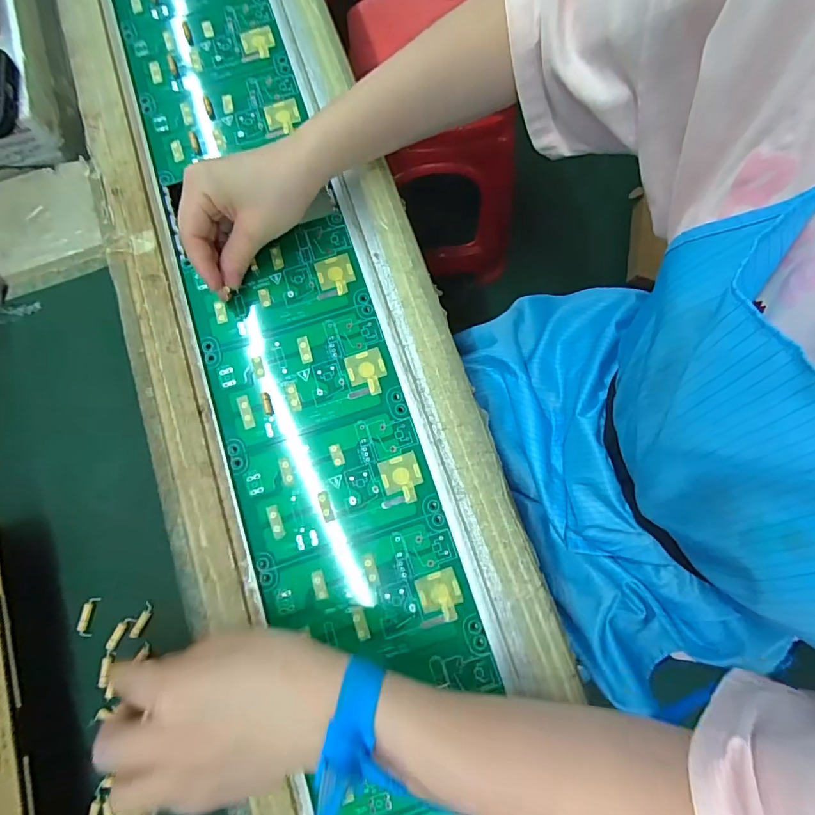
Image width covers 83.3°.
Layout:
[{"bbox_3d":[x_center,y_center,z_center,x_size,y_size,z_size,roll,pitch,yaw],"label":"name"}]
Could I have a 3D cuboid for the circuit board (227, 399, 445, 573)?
[{"bbox_3d":[-0.052,0.055,0.333,0.137,0.004,0.084,-18,79,-3],"label":"circuit board"}]

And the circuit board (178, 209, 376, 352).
[{"bbox_3d":[-0.105,-0.101,0.366,0.133,0.005,0.083,-19,79,-3],"label":"circuit board"}]

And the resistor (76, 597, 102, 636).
[{"bbox_3d":[-0.212,0.139,0.303,0.010,0.006,0.024,11,78,3],"label":"resistor"}]

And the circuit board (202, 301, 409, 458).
[{"bbox_3d":[-0.079,-0.023,0.349,0.138,0.004,0.083,-18,79,-3],"label":"circuit board"}]

